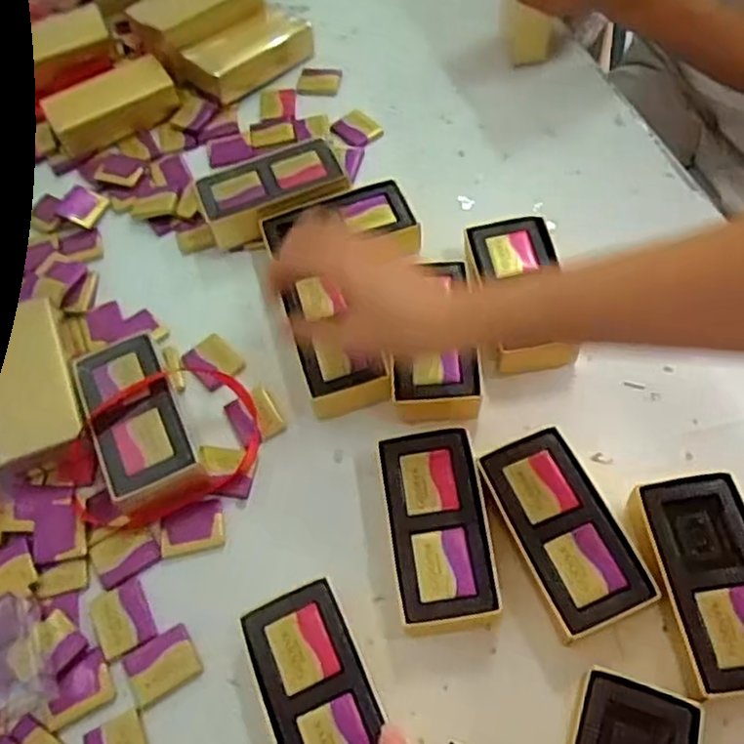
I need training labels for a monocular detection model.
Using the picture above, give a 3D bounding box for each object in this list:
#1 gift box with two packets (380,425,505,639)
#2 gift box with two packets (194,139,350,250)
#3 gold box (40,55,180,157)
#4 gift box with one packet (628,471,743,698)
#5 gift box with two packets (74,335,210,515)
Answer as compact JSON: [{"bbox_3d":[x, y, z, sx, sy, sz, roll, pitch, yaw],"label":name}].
[{"bbox_3d":[0.039,0.095,0.419,0.056,0.032,0.116,-7,59,0],"label":"gift box with two packets"},{"bbox_3d":[-0.080,-0.143,0.562,0.113,0.035,0.060,-18,60,-6],"label":"gift box with two packets"},{"bbox_3d":[-0.241,-0.247,0.642,0.114,0.034,0.055,-23,60,-9],"label":"gold box"},{"bbox_3d":[0.187,0.117,0.387,0.061,0.032,0.113,-11,59,-2],"label":"gift box with one packet"},{"bbox_3d":[-0.155,0.033,0.465,0.053,0.035,0.116,-25,61,-10],"label":"gift box with two packets"}]

